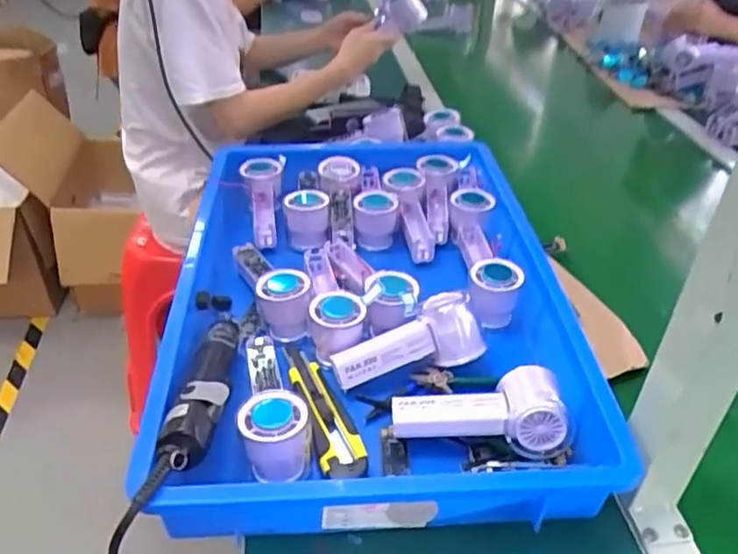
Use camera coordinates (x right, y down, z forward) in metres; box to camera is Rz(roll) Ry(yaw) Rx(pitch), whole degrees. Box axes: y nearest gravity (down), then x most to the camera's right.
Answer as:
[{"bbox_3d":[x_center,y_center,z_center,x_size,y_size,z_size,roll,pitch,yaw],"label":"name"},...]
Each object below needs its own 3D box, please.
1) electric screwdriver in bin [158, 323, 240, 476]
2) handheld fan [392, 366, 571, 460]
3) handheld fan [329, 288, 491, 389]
[{"bbox_3d":[-0.133,0.086,0.540,0.038,0.032,0.208,1,21,-3],"label":"electric screwdriver in bin"},{"bbox_3d":[0.091,0.109,0.535,0.140,0.052,0.062,5,36,3],"label":"handheld fan"},{"bbox_3d":[0.035,0.060,0.598,0.143,0.056,0.055,-18,40,-8],"label":"handheld fan"}]

